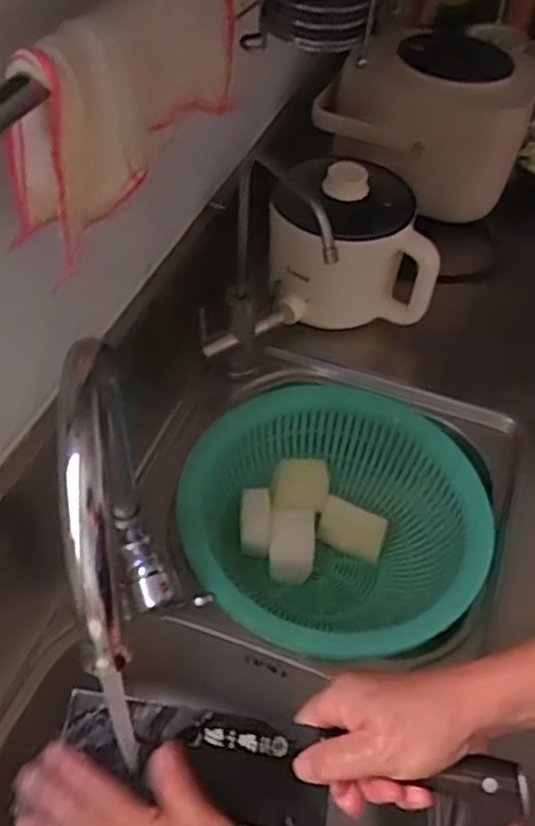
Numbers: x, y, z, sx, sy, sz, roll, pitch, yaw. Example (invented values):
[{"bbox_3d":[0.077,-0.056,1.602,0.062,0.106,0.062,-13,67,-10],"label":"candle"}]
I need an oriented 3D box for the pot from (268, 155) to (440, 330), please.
[{"bbox_3d":[0.098,-0.199,0.877,0.187,0.162,0.134,2,49,-3],"label":"pot"}]

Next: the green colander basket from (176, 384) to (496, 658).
[{"bbox_3d":[0.072,0.127,0.788,0.314,0.122,0.323,3,49,-3],"label":"green colander basket"}]

